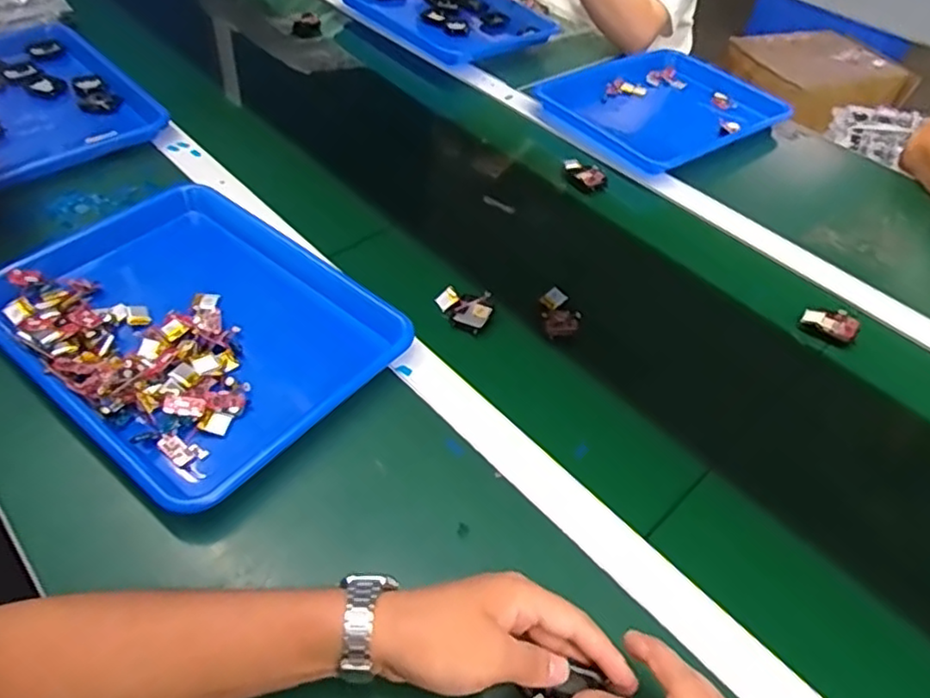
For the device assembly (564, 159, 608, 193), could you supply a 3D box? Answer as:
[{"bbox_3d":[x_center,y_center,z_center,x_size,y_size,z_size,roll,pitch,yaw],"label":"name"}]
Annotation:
[{"bbox_3d":[0.149,-0.216,0.804,0.055,0.026,0.022,33,53,22],"label":"device assembly"}]

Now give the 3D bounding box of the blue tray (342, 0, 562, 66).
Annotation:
[{"bbox_3d":[-0.023,-0.572,1.089,0.275,0.037,0.339,-29,57,-27],"label":"blue tray"}]

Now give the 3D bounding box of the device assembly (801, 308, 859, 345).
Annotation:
[{"bbox_3d":[0.373,-0.027,0.658,0.051,0.016,0.034,29,52,19],"label":"device assembly"}]

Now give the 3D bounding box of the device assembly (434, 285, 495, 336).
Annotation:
[{"bbox_3d":[-0.002,-0.041,0.623,0.057,0.026,0.043,18,49,10],"label":"device assembly"}]

